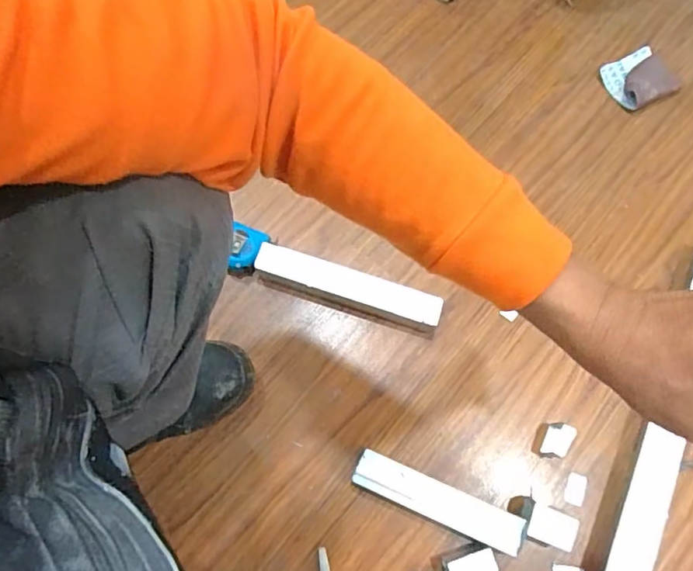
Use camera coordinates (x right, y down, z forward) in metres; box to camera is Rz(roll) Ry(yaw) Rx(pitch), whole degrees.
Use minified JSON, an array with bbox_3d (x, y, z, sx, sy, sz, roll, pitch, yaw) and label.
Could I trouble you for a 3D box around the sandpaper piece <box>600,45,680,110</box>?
[{"bbox_3d":[0.453,-0.320,0.825,0.093,0.020,0.092,-23,72,-8],"label":"sandpaper piece"}]

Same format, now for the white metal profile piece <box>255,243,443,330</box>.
[{"bbox_3d":[0.003,0.004,0.691,0.240,0.047,0.043,19,72,4],"label":"white metal profile piece"}]

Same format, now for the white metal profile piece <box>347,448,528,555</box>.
[{"bbox_3d":[0.103,0.246,0.606,0.194,0.035,0.043,22,72,8],"label":"white metal profile piece"}]

